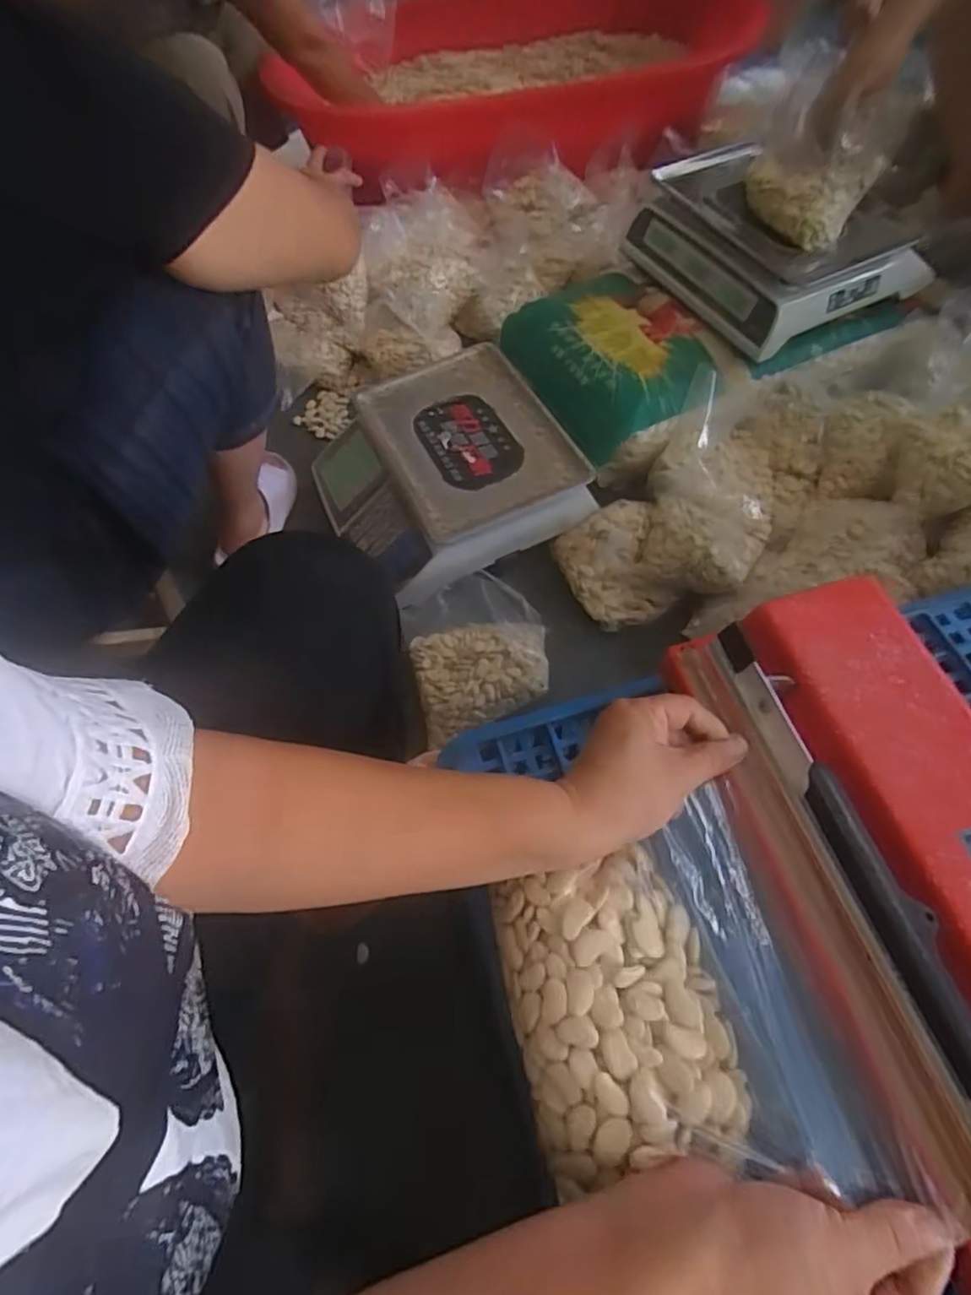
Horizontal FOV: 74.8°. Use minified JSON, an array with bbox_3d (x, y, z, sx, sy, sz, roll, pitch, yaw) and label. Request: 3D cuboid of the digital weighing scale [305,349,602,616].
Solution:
[{"bbox_3d":[-0.063,-0.263,0.928,0.333,0.095,0.330,-23,62,-9],"label":"digital weighing scale"}]

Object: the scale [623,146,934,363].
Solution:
[{"bbox_3d":[0.433,-0.601,0.928,0.329,0.097,0.324,-22,62,-9],"label":"scale"}]

